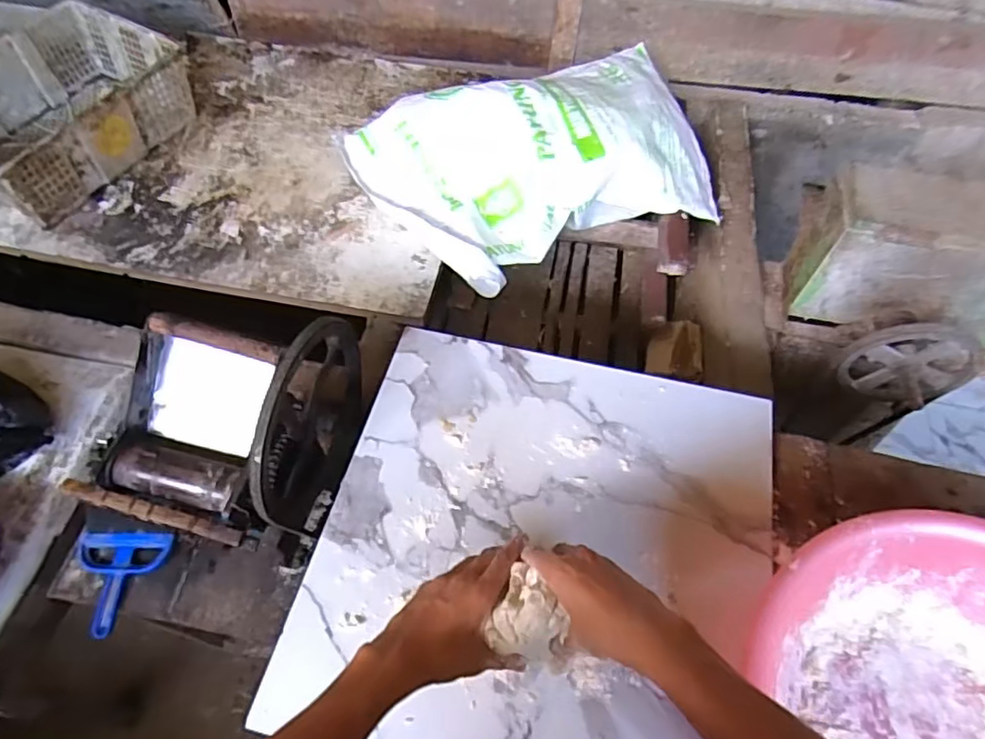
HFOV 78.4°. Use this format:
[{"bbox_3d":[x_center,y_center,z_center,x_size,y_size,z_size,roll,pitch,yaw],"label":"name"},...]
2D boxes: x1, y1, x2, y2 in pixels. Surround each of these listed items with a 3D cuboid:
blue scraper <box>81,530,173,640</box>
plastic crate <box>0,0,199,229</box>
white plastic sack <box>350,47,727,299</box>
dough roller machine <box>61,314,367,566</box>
[{"bbox_3d":[-0.545,0.303,0.862,0.133,0.023,0.143,5,57,2],"label":"blue scraper"},{"bbox_3d":[-0.939,-0.555,1.303,0.375,0.169,0.479,27,61,16],"label":"plastic crate"},{"bbox_3d":[0.095,-0.419,1.207,0.664,0.204,0.409,-21,60,-14],"label":"white plastic sack"},{"bbox_3d":[-0.329,0.087,0.808,0.230,0.351,0.288,14,58,8],"label":"dough roller machine"}]

